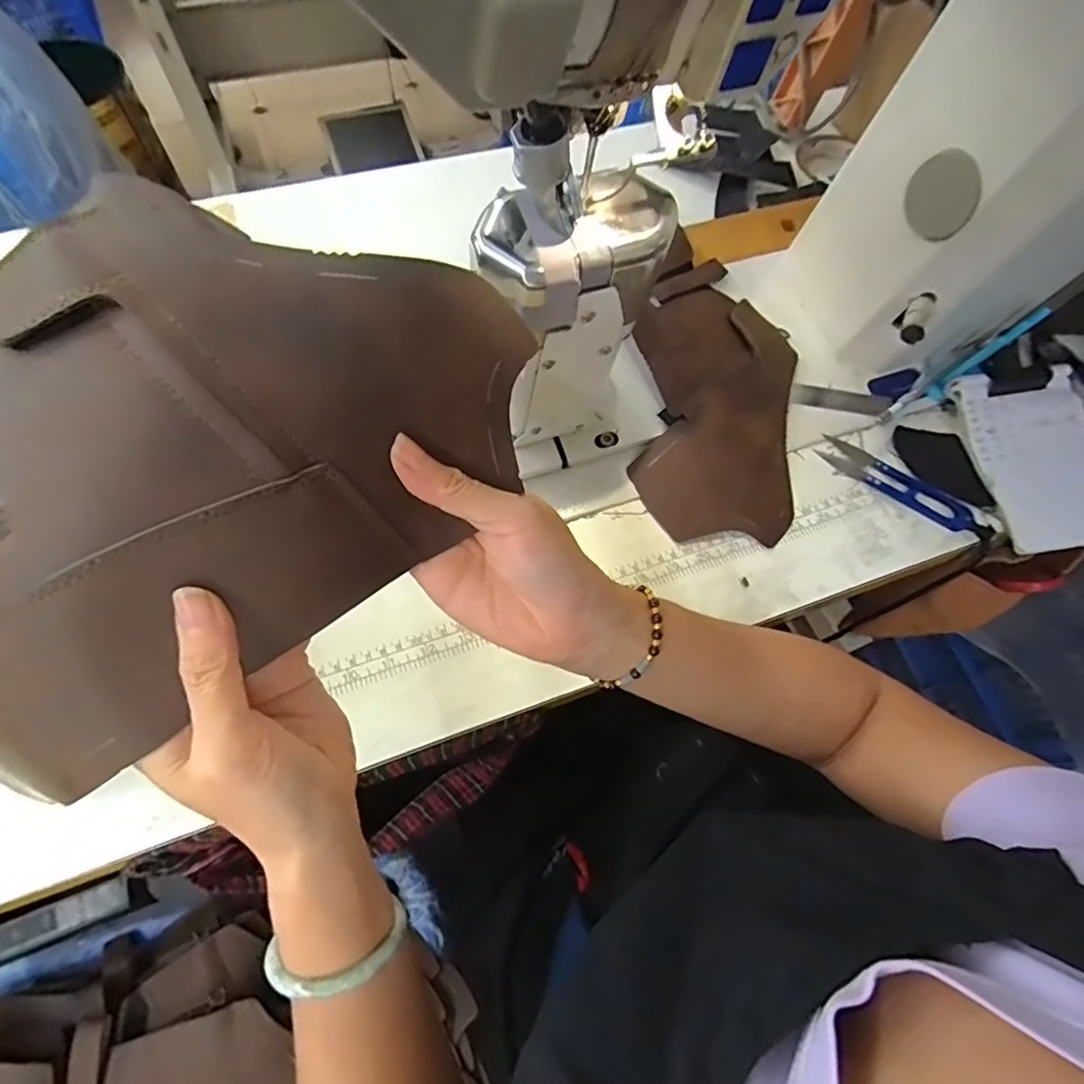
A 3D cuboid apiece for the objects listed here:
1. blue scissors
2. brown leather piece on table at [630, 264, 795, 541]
[{"bbox_3d":[0.274,-0.042,0.429,0.133,0.011,0.026,34,69,11],"label":"blue scissors"},{"bbox_3d":[0.133,-0.115,0.436,0.126,0.044,0.222,8,66,1],"label":"brown leather piece on table"}]

